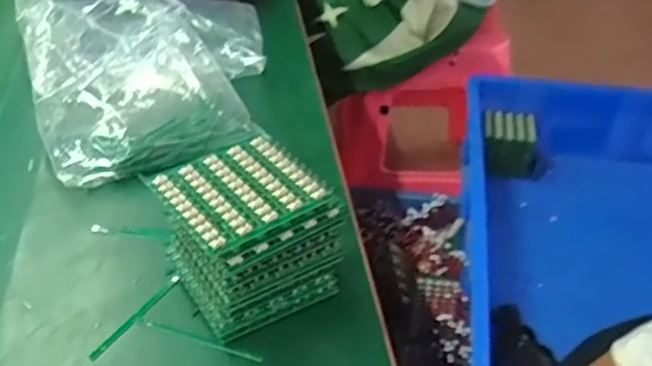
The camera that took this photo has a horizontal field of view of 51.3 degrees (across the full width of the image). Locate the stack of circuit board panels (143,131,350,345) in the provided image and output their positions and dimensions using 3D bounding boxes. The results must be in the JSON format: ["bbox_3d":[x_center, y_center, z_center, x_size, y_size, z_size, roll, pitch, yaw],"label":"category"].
[{"bbox_3d":[-0.049,0.031,0.441,0.096,0.089,0.080,-23,46,-26],"label":"stack of circuit board panels"}]

